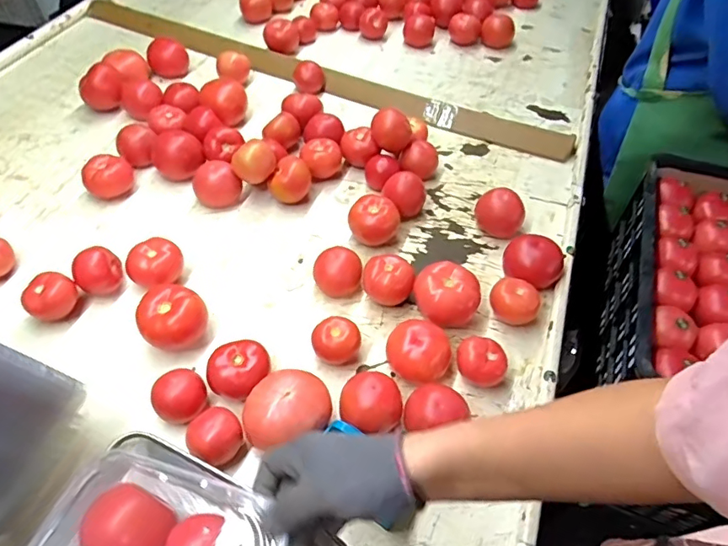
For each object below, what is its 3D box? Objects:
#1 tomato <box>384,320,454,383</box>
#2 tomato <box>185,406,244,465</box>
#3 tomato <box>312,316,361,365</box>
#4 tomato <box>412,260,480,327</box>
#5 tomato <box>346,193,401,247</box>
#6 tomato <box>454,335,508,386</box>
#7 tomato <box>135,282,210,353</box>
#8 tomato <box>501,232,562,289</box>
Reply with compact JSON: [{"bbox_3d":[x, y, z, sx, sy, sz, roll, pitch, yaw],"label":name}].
[{"bbox_3d":[0.069,0.096,0.632,0.080,0.055,0.078,11,51,6],"label":"tomato"},{"bbox_3d":[-0.166,0.182,0.565,0.057,0.043,0.054,1,51,-1],"label":"tomato"},{"bbox_3d":[-0.034,0.086,0.637,0.059,0.049,0.053,7,51,3],"label":"tomato"},{"bbox_3d":[0.108,0.034,0.681,0.086,0.066,0.076,-1,51,-3],"label":"tomato"},{"bbox_3d":[0.016,-0.077,0.773,0.075,0.063,0.066,10,51,5],"label":"tomato"},{"bbox_3d":[0.144,0.112,0.626,0.062,0.050,0.055,25,54,17],"label":"tomato"},{"bbox_3d":[-0.242,0.060,0.647,0.083,0.060,0.083,-21,55,-18],"label":"tomato"},{"bbox_3d":[0.241,-0.014,0.726,0.082,0.059,0.076,23,54,16],"label":"tomato"}]

